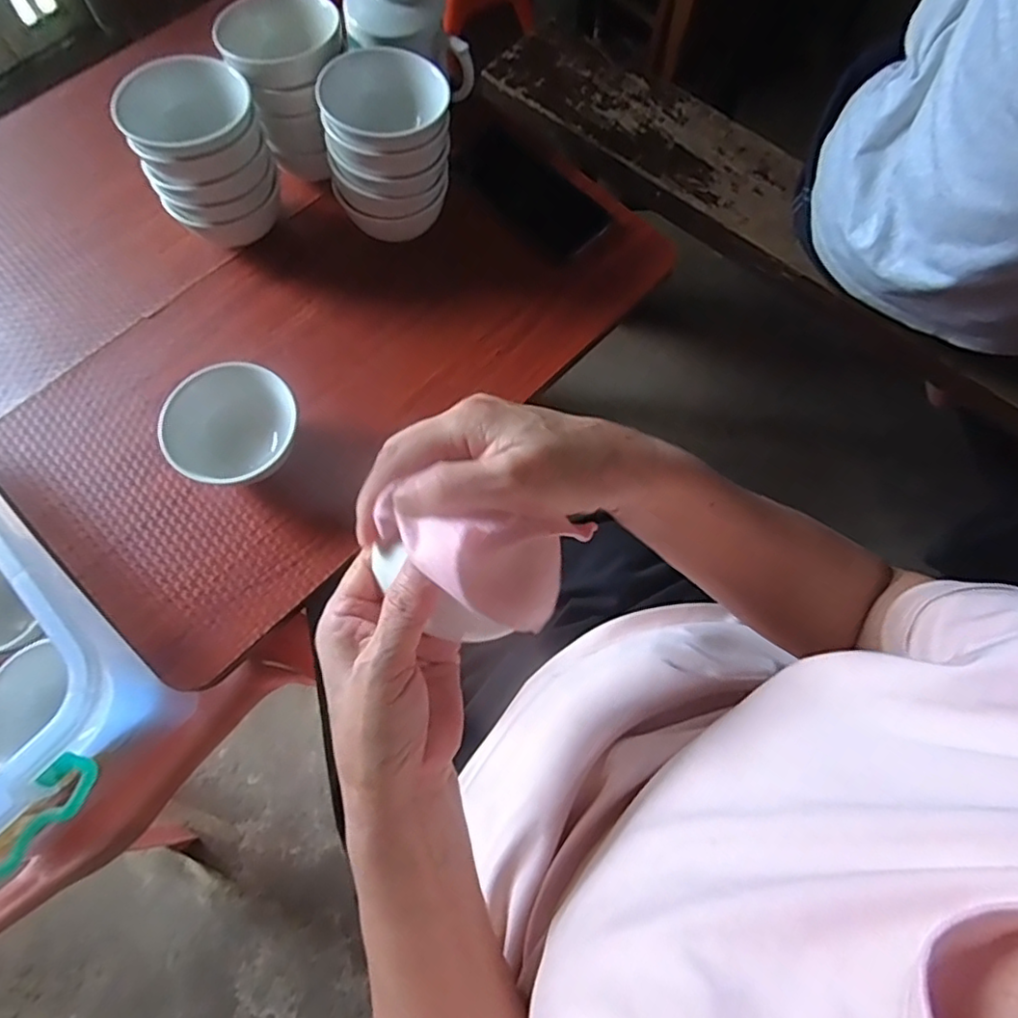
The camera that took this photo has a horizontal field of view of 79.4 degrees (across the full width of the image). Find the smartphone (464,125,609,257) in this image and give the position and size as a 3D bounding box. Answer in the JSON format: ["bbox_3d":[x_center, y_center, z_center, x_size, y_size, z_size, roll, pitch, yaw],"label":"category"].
[{"bbox_3d":[0.025,-0.312,0.604,0.150,0.012,0.070,37,80,1],"label":"smartphone"}]

